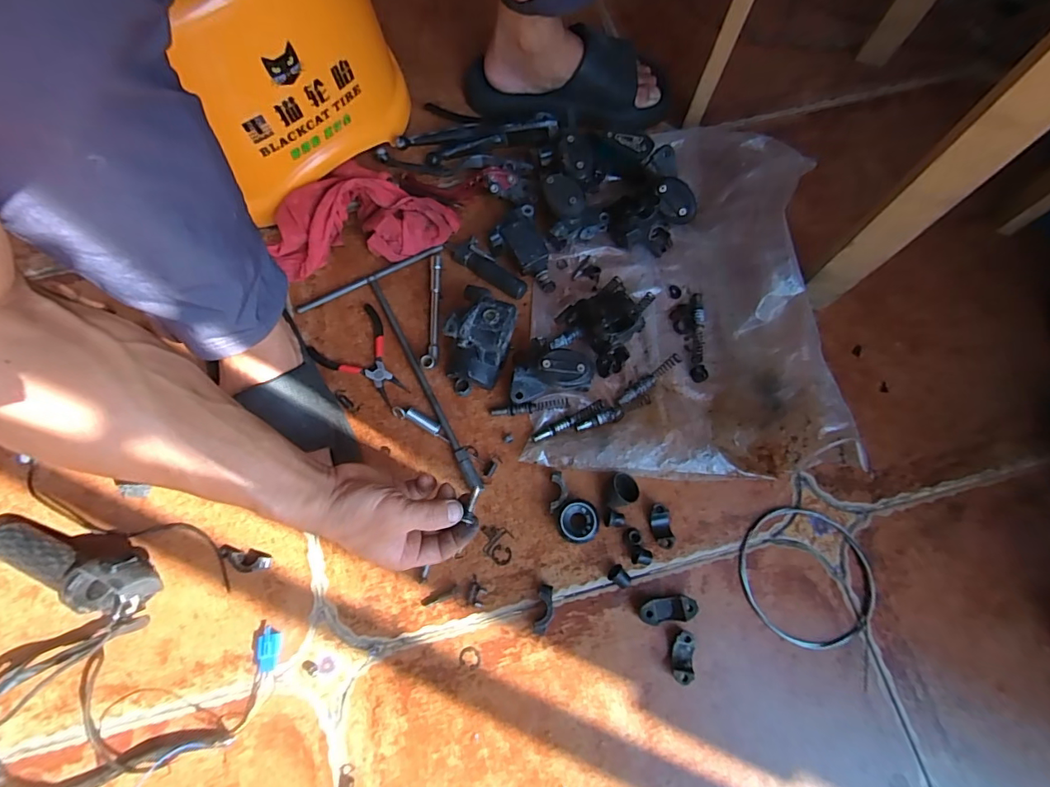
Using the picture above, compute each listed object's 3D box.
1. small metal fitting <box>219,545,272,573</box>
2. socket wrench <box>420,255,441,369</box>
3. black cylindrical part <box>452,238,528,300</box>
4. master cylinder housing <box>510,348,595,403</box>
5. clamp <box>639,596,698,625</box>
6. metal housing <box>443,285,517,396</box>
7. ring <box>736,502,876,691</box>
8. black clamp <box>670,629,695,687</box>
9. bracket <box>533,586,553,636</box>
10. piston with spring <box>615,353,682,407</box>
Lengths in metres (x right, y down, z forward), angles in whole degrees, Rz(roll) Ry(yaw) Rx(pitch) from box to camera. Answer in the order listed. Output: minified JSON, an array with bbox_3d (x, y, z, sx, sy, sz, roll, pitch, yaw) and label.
[{"bbox_3d":[-0.275,0.163,0.465,0.056,0.017,0.018,13,73,3],"label":"small metal fitting"},{"bbox_3d":[-0.104,-0.094,0.535,0.014,0.024,0.144,0,73,-1],"label":"socket wrench"},{"bbox_3d":[-0.040,-0.146,0.557,0.102,0.017,0.032,39,76,10],"label":"black cylindrical part"},{"bbox_3d":[0.025,-0.022,0.496,0.085,0.056,0.051,-14,74,-5],"label":"master cylinder housing"},{"bbox_3d":[0.133,0.204,0.450,0.051,0.021,0.021,-8,74,-4],"label":"clamp"},{"bbox_3d":[-0.050,-0.053,0.499,0.065,0.066,0.101,23,74,6],"label":"metal housing"},{"bbox_3d":[0.281,0.184,0.466,0.144,0.006,0.128,26,74,6],"label":"ring"},{"bbox_3d":[0.145,0.243,0.441,0.017,0.020,0.043,10,73,2],"label":"black clamp"},{"bbox_3d":[0.018,0.205,0.452,0.016,0.020,0.044,10,73,2],"label":"bracket"},{"bbox_3d":[0.134,-0.013,0.518,0.086,0.010,0.014,-35,77,-11],"label":"piston with spring"}]

